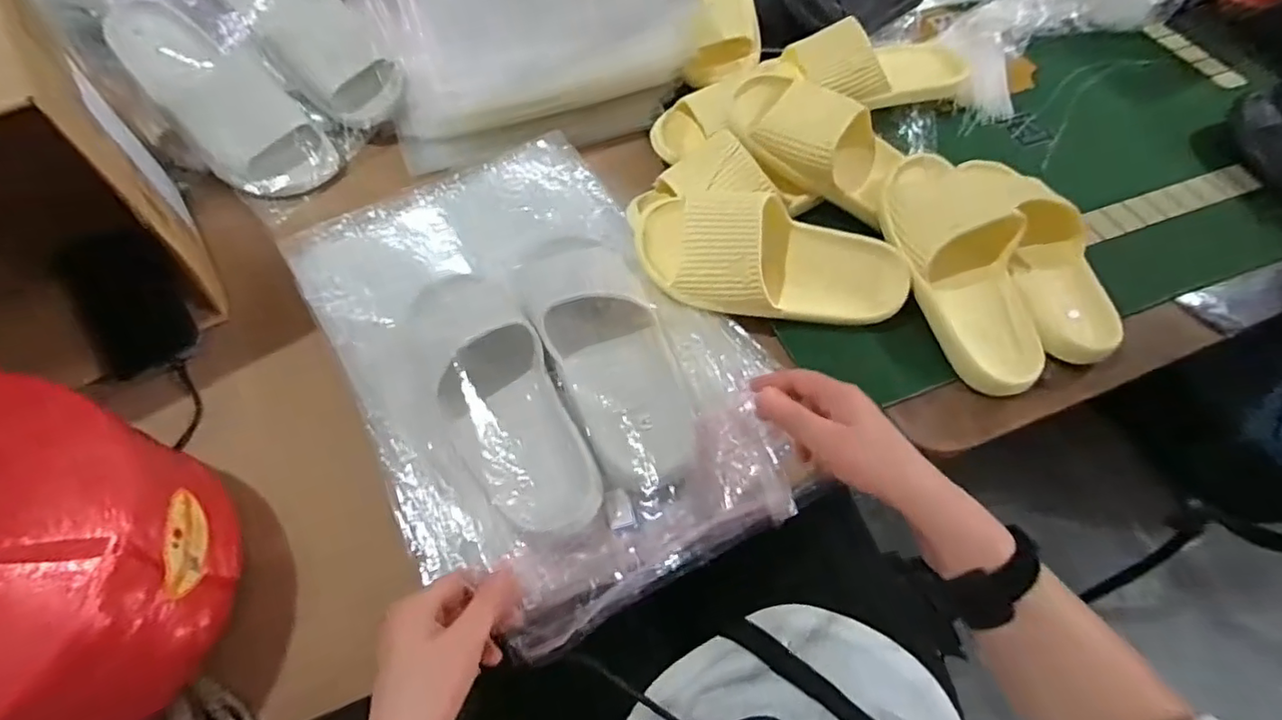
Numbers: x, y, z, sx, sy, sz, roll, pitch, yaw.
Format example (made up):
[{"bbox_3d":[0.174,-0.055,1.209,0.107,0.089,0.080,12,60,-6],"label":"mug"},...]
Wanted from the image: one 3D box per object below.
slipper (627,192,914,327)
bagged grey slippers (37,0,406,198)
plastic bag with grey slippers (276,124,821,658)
[{"bbox_3d":[0.119,-0.096,0.551,0.261,0.076,0.103,15,61,9],"label":"slipper"},{"bbox_3d":[-0.498,-0.376,0.719,0.393,0.123,0.269,40,68,21],"label":"bagged grey slippers"},{"bbox_3d":[-0.101,-0.026,0.542,0.319,0.079,0.484,-28,63,-14],"label":"plastic bag with grey slippers"}]

